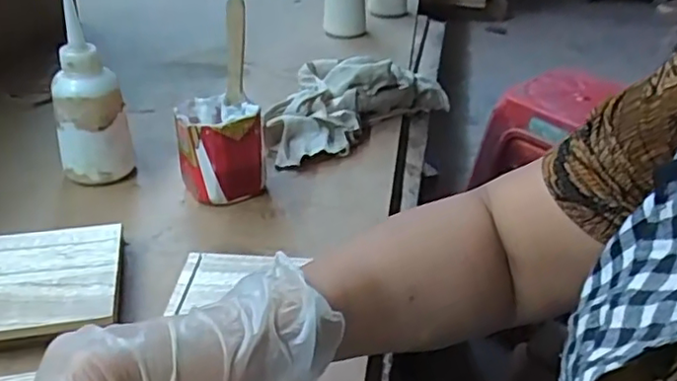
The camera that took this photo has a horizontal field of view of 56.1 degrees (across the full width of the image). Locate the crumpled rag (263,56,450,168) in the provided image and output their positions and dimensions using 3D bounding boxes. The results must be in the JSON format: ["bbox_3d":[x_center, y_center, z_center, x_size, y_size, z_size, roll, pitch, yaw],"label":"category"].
[{"bbox_3d":[0.015,-0.103,0.674,0.097,0.076,0.244,24,36,31],"label":"crumpled rag"}]

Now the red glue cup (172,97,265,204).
[{"bbox_3d":[-0.102,-0.035,0.553,0.070,0.078,0.070,2,30,-1],"label":"red glue cup"}]

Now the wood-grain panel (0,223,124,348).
[{"bbox_3d":[-0.201,0.064,0.422,0.109,0.020,0.106,-5,32,-12],"label":"wood-grain panel"}]

